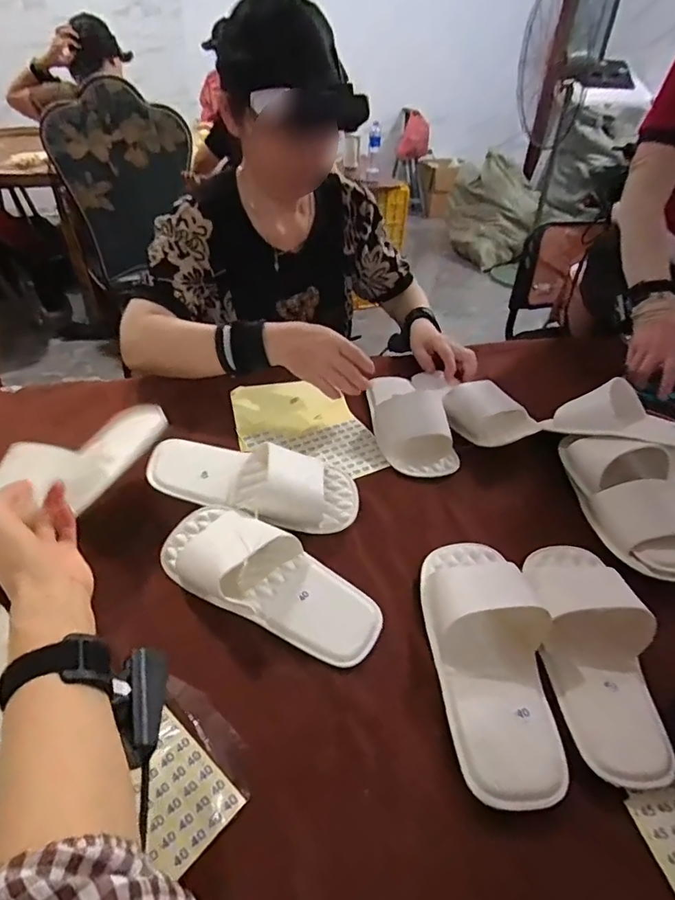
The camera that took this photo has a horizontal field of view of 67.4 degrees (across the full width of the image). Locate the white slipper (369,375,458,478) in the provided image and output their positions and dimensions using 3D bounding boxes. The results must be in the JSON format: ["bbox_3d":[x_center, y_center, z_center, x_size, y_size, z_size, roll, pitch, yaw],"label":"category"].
[{"bbox_3d":[0.100,-0.050,0.726,0.093,0.054,0.221,-6,40,-11],"label":"white slipper"}]

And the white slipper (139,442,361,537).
[{"bbox_3d":[-0.093,0.036,0.586,0.228,0.062,0.081,5,39,2],"label":"white slipper"}]

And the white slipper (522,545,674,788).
[{"bbox_3d":[0.232,0.164,0.450,0.090,0.041,0.220,7,39,4],"label":"white slipper"}]

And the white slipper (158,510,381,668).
[{"bbox_3d":[-0.070,0.115,0.489,0.233,0.057,0.095,19,42,18],"label":"white slipper"}]

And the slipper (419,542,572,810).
[{"bbox_3d":[0.134,0.172,0.449,0.098,0.039,0.235,2,39,-2],"label":"slipper"}]

